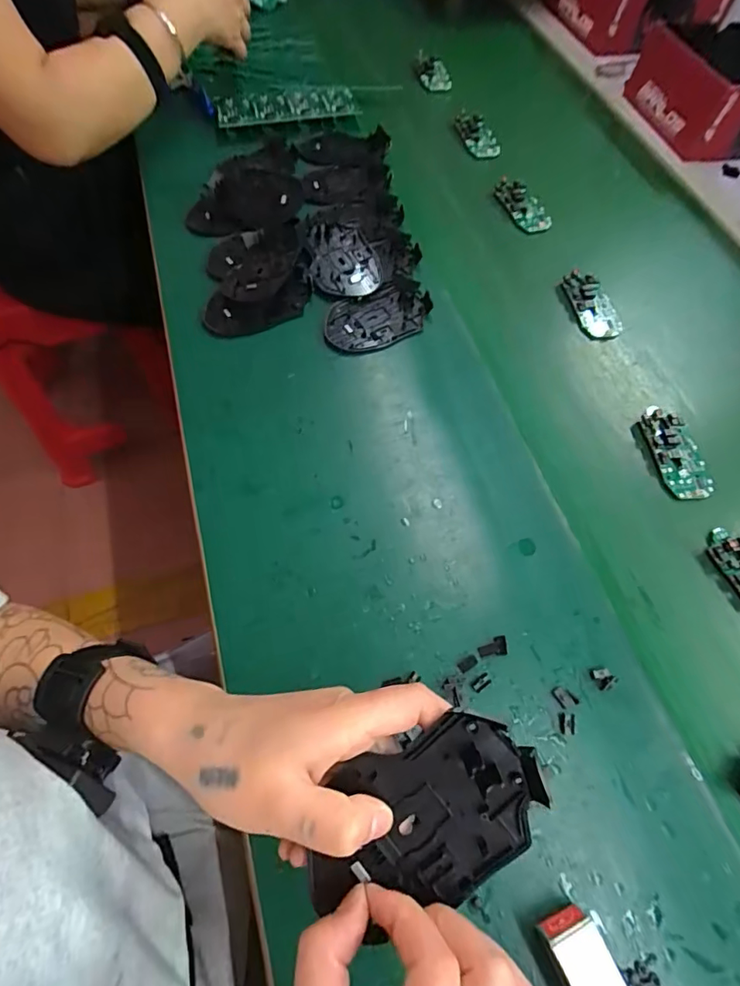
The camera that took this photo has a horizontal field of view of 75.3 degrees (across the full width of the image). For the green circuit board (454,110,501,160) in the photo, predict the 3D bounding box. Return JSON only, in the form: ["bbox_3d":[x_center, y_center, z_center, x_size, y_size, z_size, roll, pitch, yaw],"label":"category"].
[{"bbox_3d":[0.151,-0.505,0.676,0.049,0.017,0.087,-10,64,-8],"label":"green circuit board"}]

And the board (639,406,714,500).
[{"bbox_3d":[0.286,-0.038,0.449,0.041,0.012,0.093,-8,64,-8],"label":"board"}]

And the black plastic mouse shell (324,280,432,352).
[{"bbox_3d":[0.009,-0.182,0.499,0.116,0.012,0.067,-27,68,-16],"label":"black plastic mouse shell"}]

